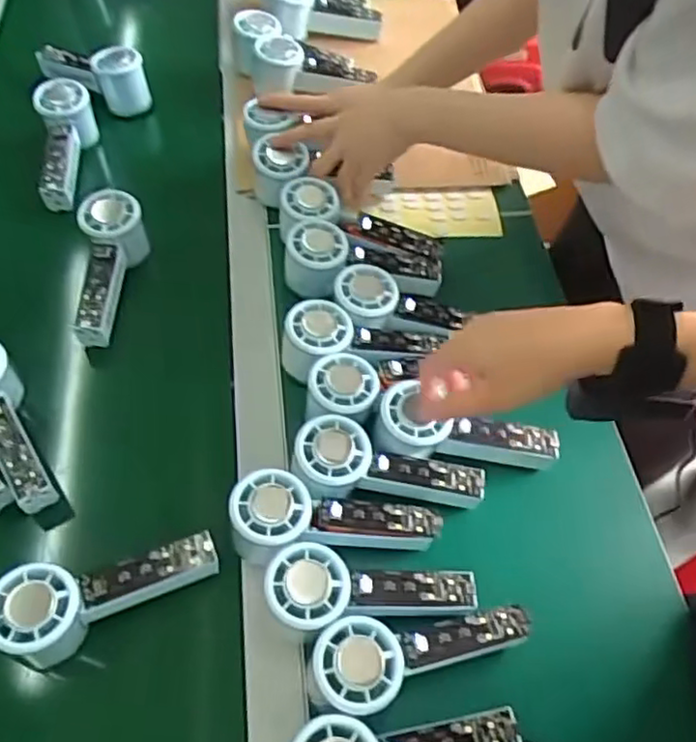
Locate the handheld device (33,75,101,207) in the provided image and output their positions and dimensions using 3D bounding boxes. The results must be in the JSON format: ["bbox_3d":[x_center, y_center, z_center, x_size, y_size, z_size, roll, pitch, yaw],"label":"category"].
[{"bbox_3d":[-0.312,-0.241,0.715,0.056,0.065,0.148,0,72,-5],"label":"handheld device"}]

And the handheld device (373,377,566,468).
[{"bbox_3d":[0.096,0.049,0.526,0.146,0.037,0.053,11,56,-11],"label":"handheld device"}]

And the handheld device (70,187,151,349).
[{"bbox_3d":[-0.230,-0.095,0.618,0.052,0.059,0.147,4,70,-2],"label":"handheld device"}]

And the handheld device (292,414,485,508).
[{"bbox_3d":[0.032,0.077,0.505,0.149,0.048,0.061,6,56,-1],"label":"handheld device"}]

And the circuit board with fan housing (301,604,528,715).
[{"bbox_3d":[0.049,0.182,0.427,0.153,0.018,0.052,-2,56,-22],"label":"circuit board with fan housing"}]

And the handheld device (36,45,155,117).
[{"bbox_3d":[-0.304,-0.358,0.770,0.147,0.064,0.066,39,62,19],"label":"handheld device"}]

